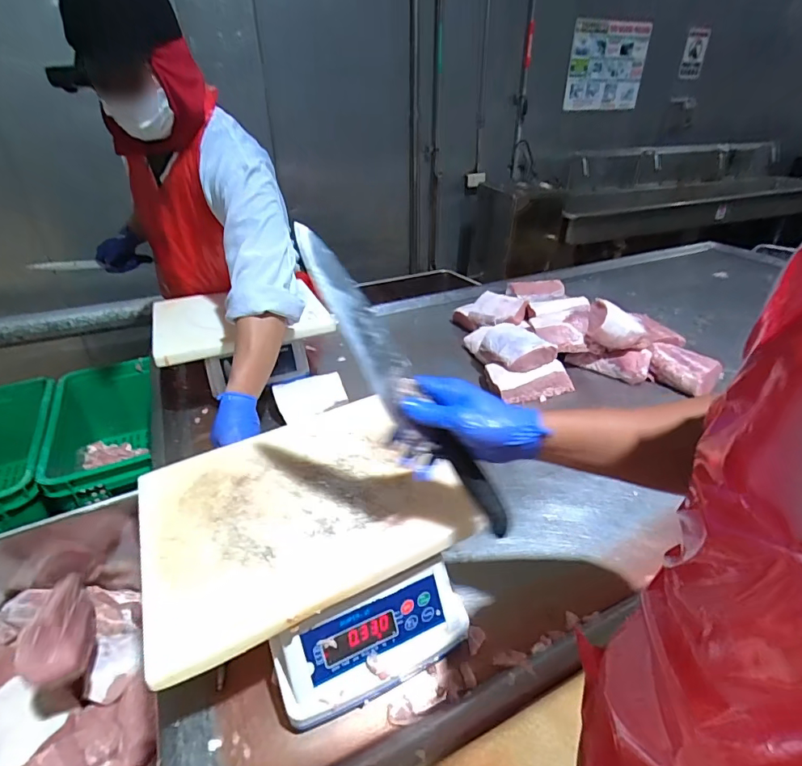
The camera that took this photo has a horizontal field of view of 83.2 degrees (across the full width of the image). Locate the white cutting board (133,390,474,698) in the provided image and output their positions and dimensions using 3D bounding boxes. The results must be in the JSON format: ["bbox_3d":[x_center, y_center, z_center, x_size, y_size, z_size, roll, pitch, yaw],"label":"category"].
[{"bbox_3d":[-0.135,0.141,0.570,0.351,0.026,0.305,-18,36,-23],"label":"white cutting board"}]

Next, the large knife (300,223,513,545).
[{"bbox_3d":[0.001,0.004,0.453,0.021,0.356,0.043,-29,8,46],"label":"large knife"}]

